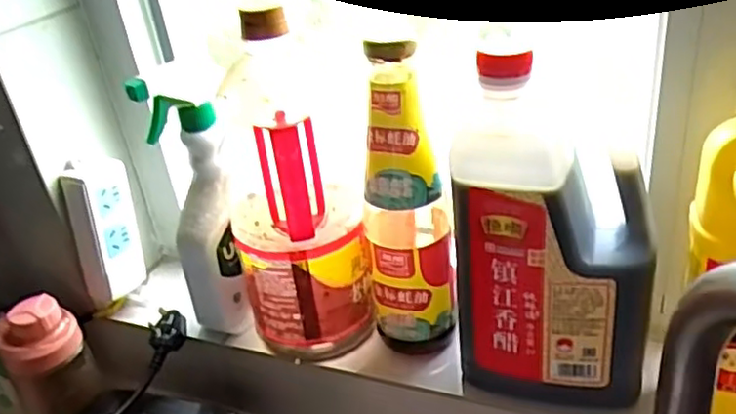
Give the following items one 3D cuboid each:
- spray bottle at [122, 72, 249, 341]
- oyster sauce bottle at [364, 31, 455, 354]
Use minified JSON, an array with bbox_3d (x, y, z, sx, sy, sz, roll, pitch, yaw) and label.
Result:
[{"bbox_3d":[-0.137,0.011,0.558,0.057,0.205,0.054,-16,31,-13],"label":"spray bottle"},{"bbox_3d":[0.027,-0.004,0.512,0.063,0.246,0.070,-8,31,0],"label":"oyster sauce bottle"}]

